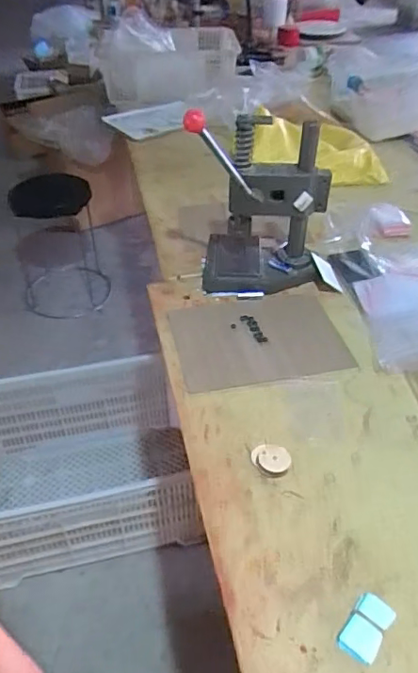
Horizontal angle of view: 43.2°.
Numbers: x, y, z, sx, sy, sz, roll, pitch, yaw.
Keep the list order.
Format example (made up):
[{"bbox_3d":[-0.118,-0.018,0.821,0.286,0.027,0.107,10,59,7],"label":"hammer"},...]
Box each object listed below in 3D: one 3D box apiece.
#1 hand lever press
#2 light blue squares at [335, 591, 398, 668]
[{"bbox_3d":[0.085,-0.265,0.989,0.244,0.299,0.228,-4,40,-4],"label":"hand lever press"},{"bbox_3d":[0.164,0.304,0.550,0.039,0.015,0.064,28,48,29],"label":"light blue squares"}]

